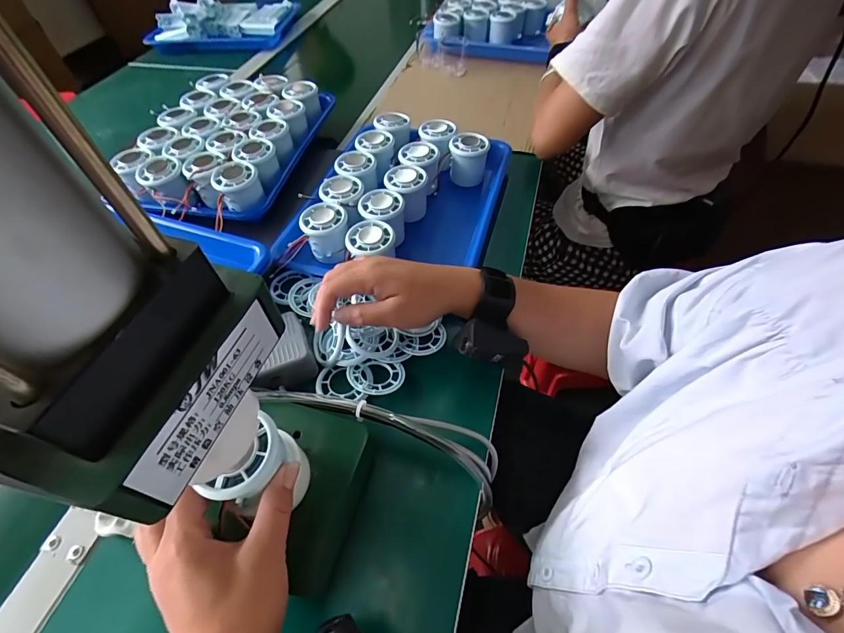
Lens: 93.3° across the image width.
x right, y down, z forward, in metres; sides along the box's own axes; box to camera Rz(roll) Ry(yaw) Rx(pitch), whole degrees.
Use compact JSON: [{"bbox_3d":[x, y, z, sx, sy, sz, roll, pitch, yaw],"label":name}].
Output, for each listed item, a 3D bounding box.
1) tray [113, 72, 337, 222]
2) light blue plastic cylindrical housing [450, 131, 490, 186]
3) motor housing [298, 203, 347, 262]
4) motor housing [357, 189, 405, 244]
[{"bbox_3d":[-0.281,-0.253,0.582,0.210,0.060,0.312,9,55,10],"label":"tray"},{"bbox_3d":[0.066,-0.220,0.565,0.051,0.059,0.051,-1,54,2],"label":"light blue plastic cylindrical housing"},{"bbox_3d":[-0.114,-0.101,0.482,0.051,0.049,0.052,-12,54,-6],"label":"motor housing"},{"bbox_3d":[-0.049,-0.120,0.500,0.054,0.060,0.054,-1,54,2],"label":"motor housing"}]

